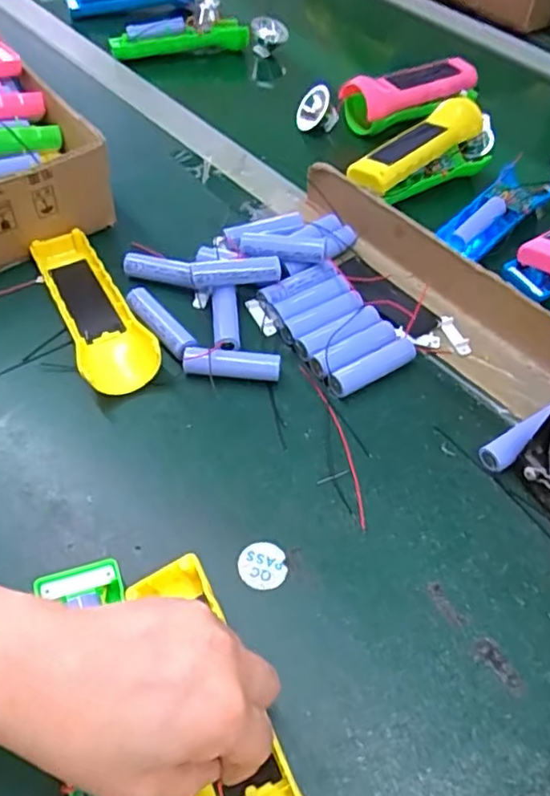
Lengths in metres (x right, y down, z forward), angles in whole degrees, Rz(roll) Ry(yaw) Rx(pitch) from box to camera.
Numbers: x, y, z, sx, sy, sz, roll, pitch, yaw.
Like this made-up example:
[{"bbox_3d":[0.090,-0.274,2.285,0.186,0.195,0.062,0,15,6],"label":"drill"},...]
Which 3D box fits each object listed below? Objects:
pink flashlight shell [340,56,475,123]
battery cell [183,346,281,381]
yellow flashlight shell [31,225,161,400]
[{"bbox_3d":[0.139,-0.314,0.611,0.150,0.032,0.048,-28,60,-20],"label":"pink flashlight shell"},{"bbox_3d":[-0.029,-0.023,0.410,0.065,0.020,0.018,4,54,1],"label":"battery cell"},{"bbox_3d":[-0.134,-0.067,0.433,0.049,0.028,0.151,-25,59,-18],"label":"yellow flashlight shell"}]

